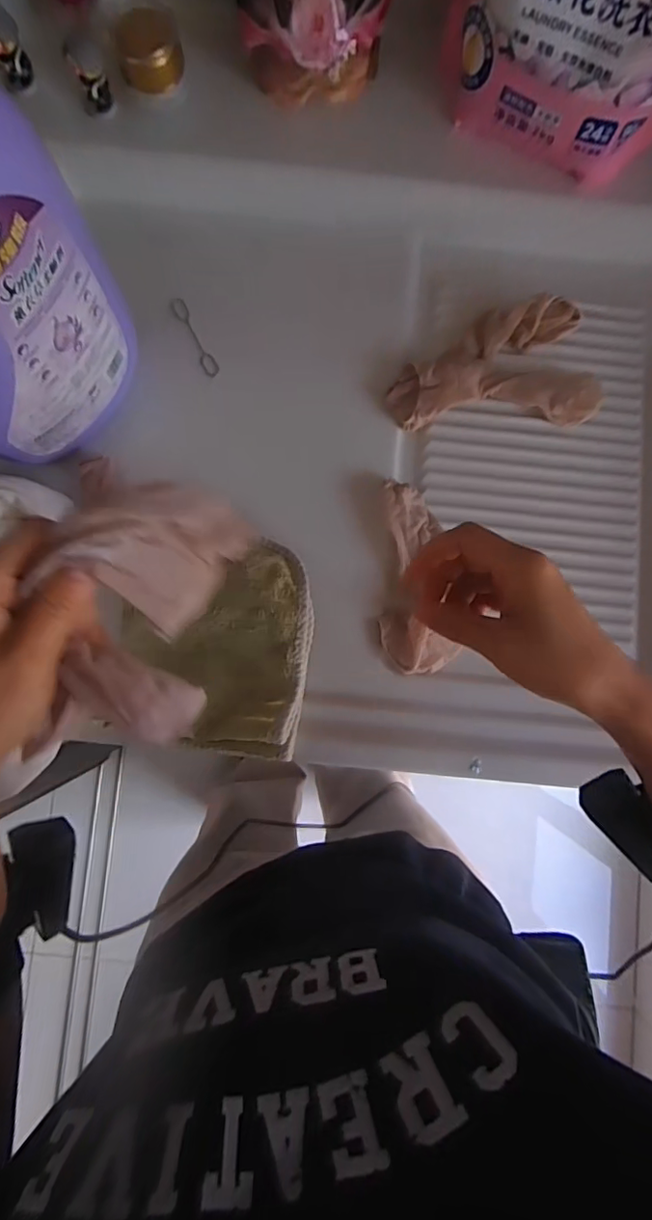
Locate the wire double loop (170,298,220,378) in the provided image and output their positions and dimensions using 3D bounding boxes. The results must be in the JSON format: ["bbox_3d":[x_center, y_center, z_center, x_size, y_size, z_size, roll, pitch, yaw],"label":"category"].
[{"bbox_3d":[-0.119,-0.248,0.487,0.014,0.004,0.080,-27,87,-3],"label":"wire double loop"}]

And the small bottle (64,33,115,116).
[{"bbox_3d":[-0.195,-0.442,0.444,0.026,0.040,0.027,-16,87,-2],"label":"small bottle"}]

